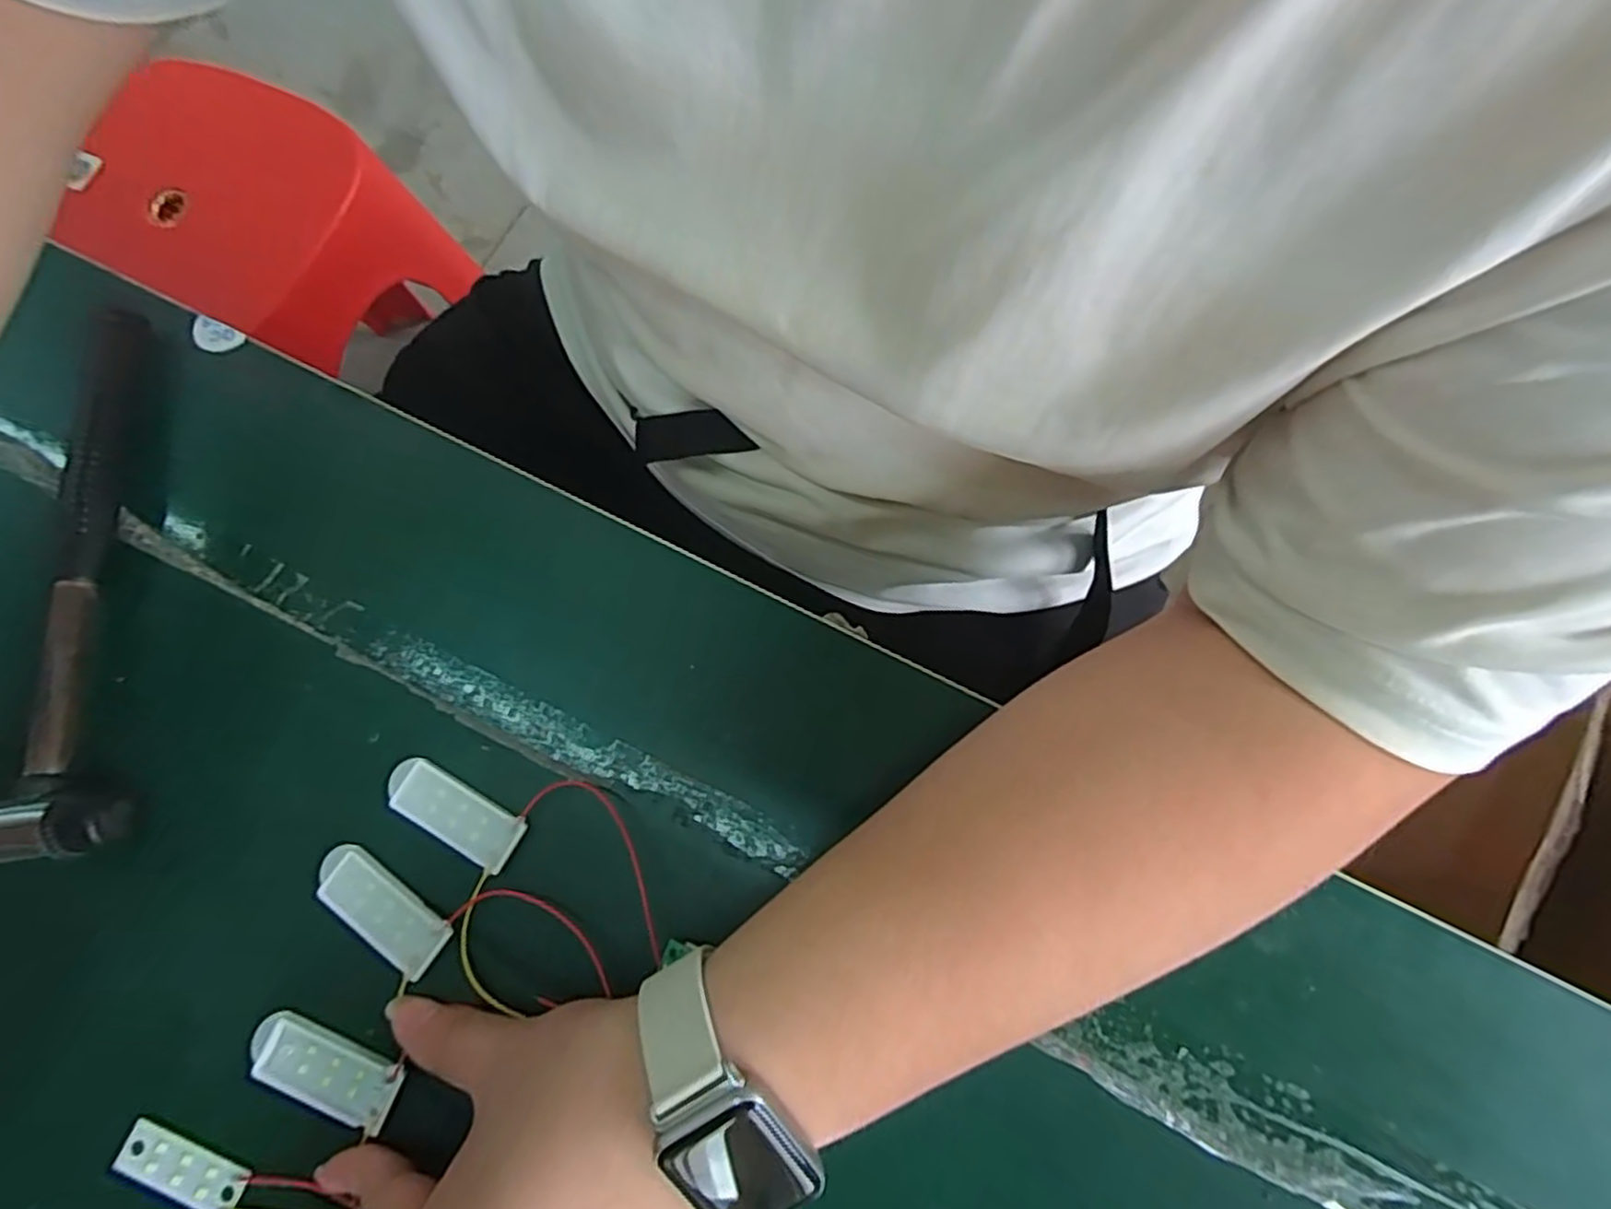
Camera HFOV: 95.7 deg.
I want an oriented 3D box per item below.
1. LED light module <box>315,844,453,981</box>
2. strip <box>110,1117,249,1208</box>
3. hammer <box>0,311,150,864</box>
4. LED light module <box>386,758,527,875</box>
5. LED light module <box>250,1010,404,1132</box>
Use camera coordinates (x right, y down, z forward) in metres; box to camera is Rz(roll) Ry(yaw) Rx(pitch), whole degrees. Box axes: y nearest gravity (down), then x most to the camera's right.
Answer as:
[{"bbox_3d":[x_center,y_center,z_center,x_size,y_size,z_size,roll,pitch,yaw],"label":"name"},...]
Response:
[{"bbox_3d":[-0.157,0.112,0.267,0.056,0.004,0.024,36,79,11],"label":"LED light module"},{"bbox_3d":[-0.215,0.196,0.251,0.045,0.004,0.017,20,76,7],"label":"strip"},{"bbox_3d":[-0.307,-0.015,0.302,0.055,0.024,0.233,-13,74,-2],"label":"hammer"},{"bbox_3d":[-0.135,0.079,0.277,0.056,0.004,0.022,27,77,9],"label":"LED light module"},{"bbox_3d":[-0.169,0.164,0.257,0.056,0.005,0.022,19,76,7],"label":"LED light module"}]

